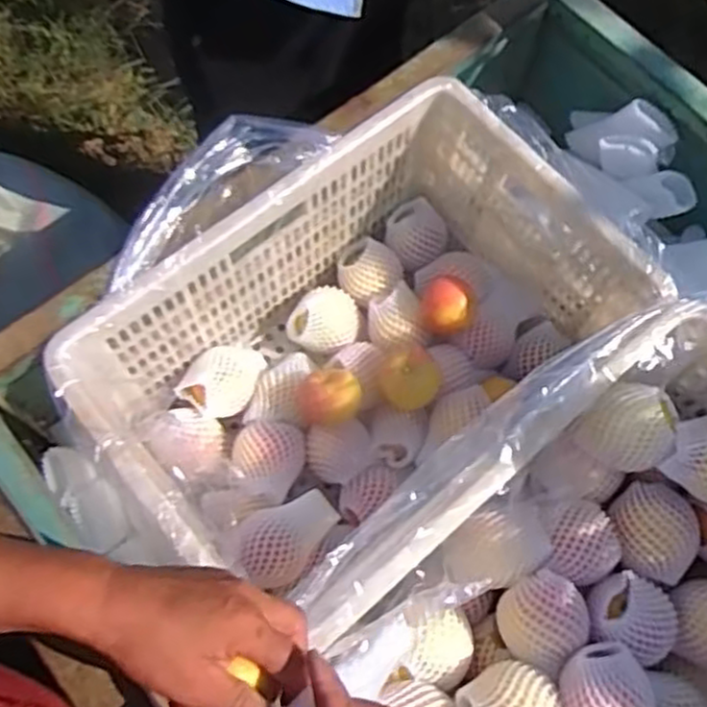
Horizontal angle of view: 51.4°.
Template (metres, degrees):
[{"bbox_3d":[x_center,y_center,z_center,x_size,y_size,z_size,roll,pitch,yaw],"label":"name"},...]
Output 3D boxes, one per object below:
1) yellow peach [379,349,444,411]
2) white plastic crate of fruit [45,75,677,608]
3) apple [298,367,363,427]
[{"bbox_3d":[0.066,0.034,0.867,0.062,0.056,0.063,1,68,-1],"label":"yellow peach"},{"bbox_3d":[0.005,0.006,0.817,0.520,0.237,0.330,-37,74,-15],"label":"white plastic crate of fruit"},{"bbox_3d":[-0.029,0.053,0.860,0.072,0.056,0.064,-22,70,-10],"label":"apple"}]

